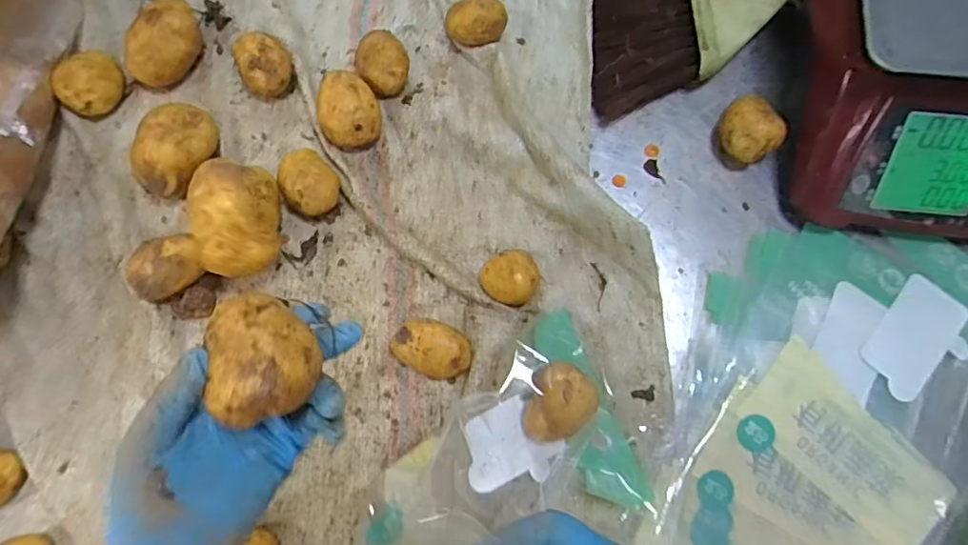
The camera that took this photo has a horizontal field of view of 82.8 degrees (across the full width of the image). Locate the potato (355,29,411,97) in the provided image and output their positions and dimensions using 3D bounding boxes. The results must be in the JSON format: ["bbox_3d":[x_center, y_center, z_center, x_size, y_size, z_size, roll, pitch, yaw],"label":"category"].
[{"bbox_3d":[-0.095,-0.196,0.519,0.045,0.038,0.047,0,78,-1],"label":"potato"}]

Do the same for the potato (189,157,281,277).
[{"bbox_3d":[-0.209,-0.041,0.473,0.061,0.067,0.095,-6,78,-2],"label":"potato"}]

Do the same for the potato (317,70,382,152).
[{"bbox_3d":[-0.123,-0.151,0.508,0.054,0.047,0.065,-10,78,-3],"label":"potato"}]

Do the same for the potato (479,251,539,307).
[{"bbox_3d":[0.023,0.007,0.485,0.047,0.035,0.046,0,78,-1],"label":"potato"}]

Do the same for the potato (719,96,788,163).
[{"bbox_3d":[0.250,-0.134,0.517,0.057,0.047,0.054,0,78,-1],"label":"potato"}]

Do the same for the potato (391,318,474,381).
[{"bbox_3d":[-0.044,0.066,0.472,0.065,0.028,0.044,30,79,6],"label":"potato"}]

